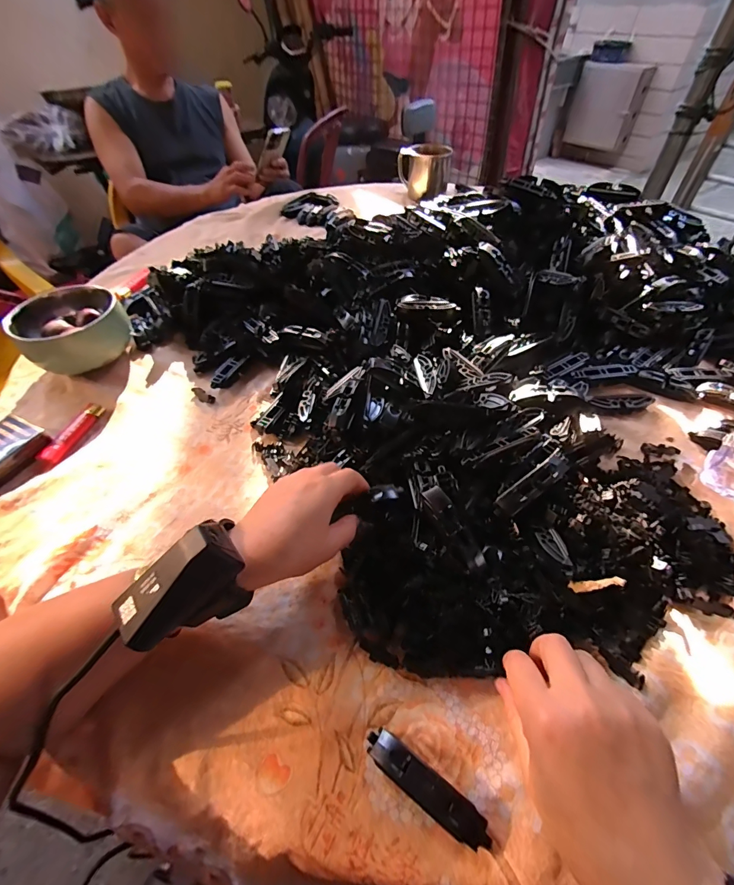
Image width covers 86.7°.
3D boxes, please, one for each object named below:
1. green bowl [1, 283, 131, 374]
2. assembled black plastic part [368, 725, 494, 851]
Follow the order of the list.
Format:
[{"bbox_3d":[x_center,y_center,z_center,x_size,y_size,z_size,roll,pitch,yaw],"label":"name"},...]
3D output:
[{"bbox_3d":[-0.367,-0.141,0.486,0.096,0.061,0.115,35,59,24],"label":"green bowl"},{"bbox_3d":[0.036,0.206,0.232,0.080,0.018,0.018,30,57,21],"label":"assembled black plastic part"}]

